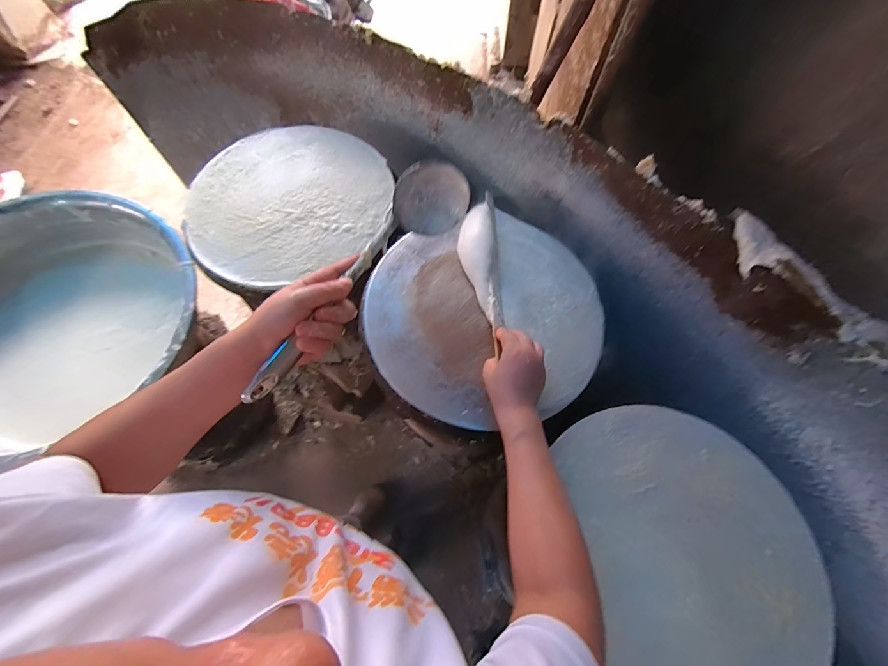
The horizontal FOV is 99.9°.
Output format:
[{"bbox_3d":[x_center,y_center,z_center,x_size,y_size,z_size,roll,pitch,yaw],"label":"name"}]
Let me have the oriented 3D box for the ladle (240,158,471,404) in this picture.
[{"bbox_3d":[-0.087,-0.064,0.406,0.068,0.080,0.331,31,67,12],"label":"ladle"}]

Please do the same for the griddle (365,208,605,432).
[{"bbox_3d":[0.066,-0.029,0.587,0.357,0.024,0.327,-10,69,-5],"label":"griddle"}]

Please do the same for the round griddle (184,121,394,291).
[{"bbox_3d":[-0.289,-0.259,0.692,0.355,0.025,0.350,0,68,0],"label":"round griddle"}]

